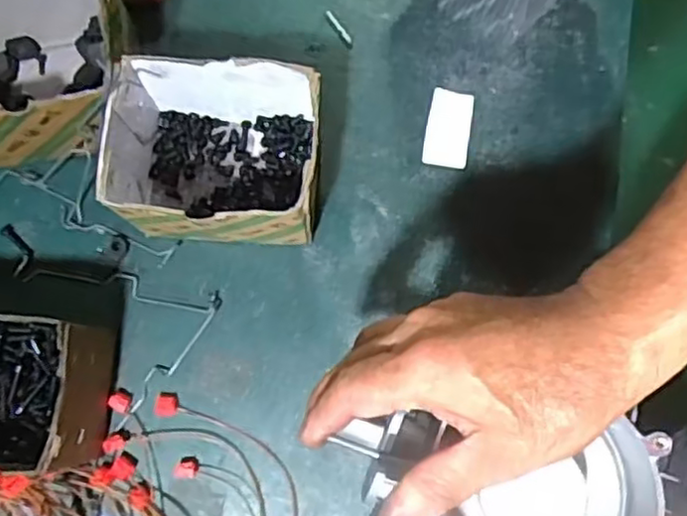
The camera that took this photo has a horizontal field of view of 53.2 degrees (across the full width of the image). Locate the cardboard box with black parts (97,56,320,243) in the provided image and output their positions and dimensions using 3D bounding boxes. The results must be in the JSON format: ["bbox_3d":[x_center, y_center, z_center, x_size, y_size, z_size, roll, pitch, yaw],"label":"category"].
[{"bbox_3d":[-0.092,-0.073,0.507,0.144,0.102,0.113,2,80,0],"label":"cardboard box with black parts"}]

